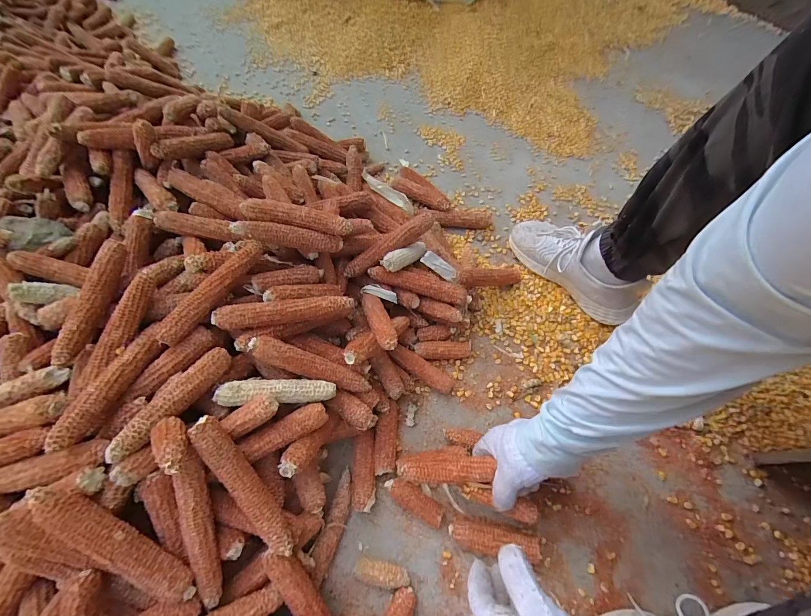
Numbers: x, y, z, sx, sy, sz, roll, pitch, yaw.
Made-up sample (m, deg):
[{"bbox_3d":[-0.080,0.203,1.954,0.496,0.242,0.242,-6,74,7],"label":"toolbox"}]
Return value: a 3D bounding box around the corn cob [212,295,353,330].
[{"bbox_3d":[-0.159,0.004,0.481,0.181,0.026,0.030,-7,60,-17],"label":"corn cob"}]

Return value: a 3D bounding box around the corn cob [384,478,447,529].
[{"bbox_3d":[0.013,0.273,0.509,0.090,0.033,0.031,25,60,16],"label":"corn cob"}]

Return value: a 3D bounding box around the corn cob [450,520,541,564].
[{"bbox_3d":[0.118,0.312,0.480,0.113,0.034,0.034,8,57,6],"label":"corn cob"}]

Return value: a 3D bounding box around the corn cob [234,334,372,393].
[{"bbox_3d":[-0.131,0.075,0.483,0.183,0.031,0.039,25,59,-22],"label":"corn cob"}]

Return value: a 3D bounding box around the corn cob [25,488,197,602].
[{"bbox_3d":[-0.285,0.236,0.354,0.179,0.026,0.035,47,67,-15],"label":"corn cob"}]

